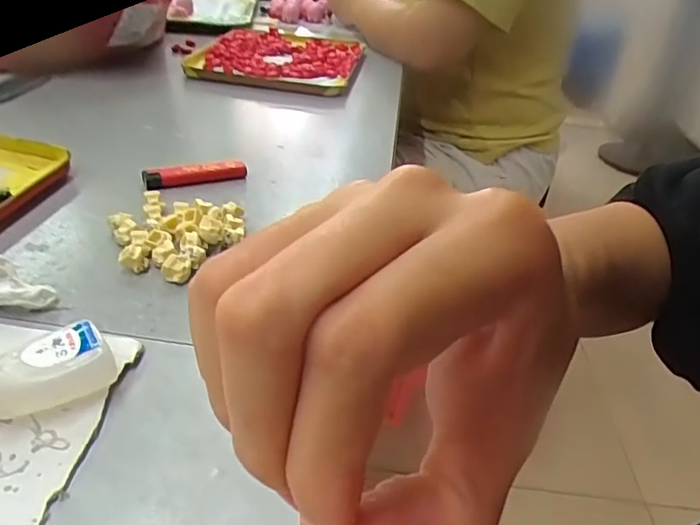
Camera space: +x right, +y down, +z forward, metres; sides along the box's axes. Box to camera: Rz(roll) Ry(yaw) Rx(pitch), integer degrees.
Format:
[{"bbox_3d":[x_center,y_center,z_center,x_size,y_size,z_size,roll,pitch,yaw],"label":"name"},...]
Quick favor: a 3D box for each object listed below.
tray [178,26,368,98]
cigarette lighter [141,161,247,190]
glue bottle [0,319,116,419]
[{"bbox_3d":[-0.096,-0.280,0.767,0.213,0.024,0.253,8,33,2],"label":"tray"},{"bbox_3d":[-0.122,-0.069,0.445,0.079,0.017,0.016,-10,37,-24],"label":"cigarette lighter"},{"bbox_3d":[-0.136,0.053,0.239,0.028,0.025,0.064,32,41,32],"label":"glue bottle"}]

